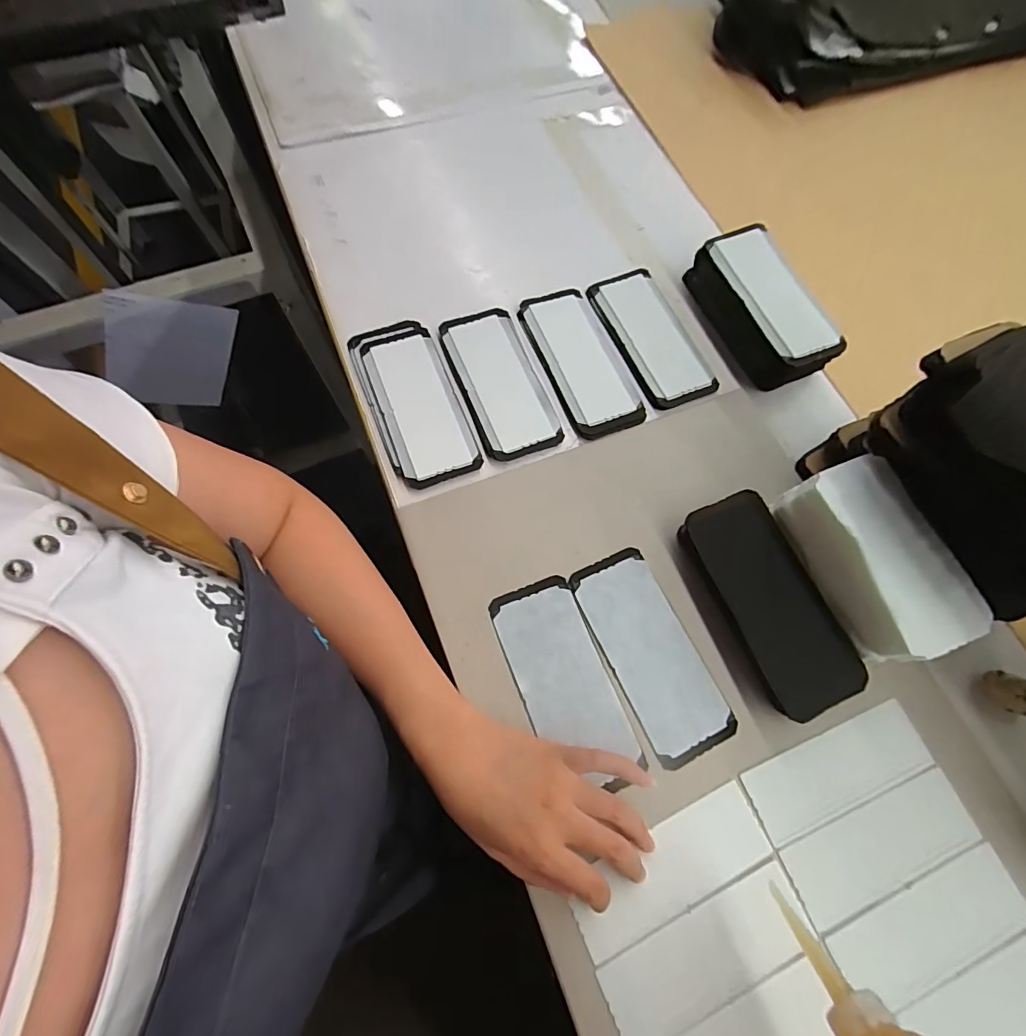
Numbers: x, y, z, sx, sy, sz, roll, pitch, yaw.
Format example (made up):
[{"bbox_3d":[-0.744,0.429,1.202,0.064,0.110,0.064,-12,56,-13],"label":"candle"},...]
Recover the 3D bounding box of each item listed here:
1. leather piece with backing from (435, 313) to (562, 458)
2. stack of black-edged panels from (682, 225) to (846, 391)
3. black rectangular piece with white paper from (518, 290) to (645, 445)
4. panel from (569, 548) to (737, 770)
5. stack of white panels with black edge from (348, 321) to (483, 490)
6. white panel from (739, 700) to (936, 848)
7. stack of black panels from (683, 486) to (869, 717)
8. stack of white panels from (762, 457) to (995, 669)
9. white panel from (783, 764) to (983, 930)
[{"bbox_3d":[-0.013,-0.133,0.448,0.073,0.007,0.160,-20,74,-8],"label":"leather piece with backing"},{"bbox_3d":[0.251,-0.211,0.466,0.072,0.054,0.163,-19,74,-8],"label":"stack of black-edged panels"},{"bbox_3d":[0.066,-0.157,0.461,0.068,0.011,0.162,-21,74,-9],"label":"black rectangular piece with white paper"},{"bbox_3d":[0.113,0.109,0.380,0.073,0.010,0.162,-24,74,-10],"label":"panel"},{"bbox_3d":[-0.093,-0.110,0.434,0.077,0.013,0.169,-21,74,-9],"label":"stack of white panels with black edge"},{"bbox_3d":[0.249,0.194,0.353,0.144,0.004,0.053,-20,74,-9],"label":"white panel"},{"bbox_3d":[0.215,0.066,0.383,0.077,0.021,0.175,-22,74,-9],"label":"stack of black panels"},{"bbox_3d":[0.284,0.034,0.370,0.073,0.069,0.144,-22,74,-9],"label":"stack of white panels"},{"bbox_3d":[0.273,0.243,0.340,0.146,0.008,0.052,-20,74,-9],"label":"white panel"}]

